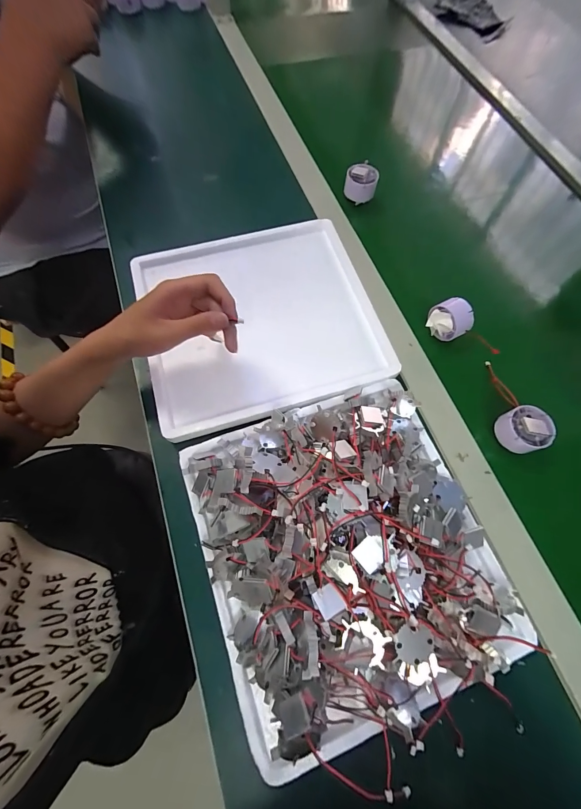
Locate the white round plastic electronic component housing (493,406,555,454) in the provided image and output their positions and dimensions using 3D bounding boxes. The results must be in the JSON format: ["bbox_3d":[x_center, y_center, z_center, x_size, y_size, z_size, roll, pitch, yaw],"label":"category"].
[{"bbox_3d":[0.254,0.026,0.345,0.045,0.037,0.046,1,69,-2],"label":"white round plastic electronic component housing"}]

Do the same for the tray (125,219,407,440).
[{"bbox_3d":[-0.038,-0.107,0.404,0.279,0.031,0.256,-16,68,-9],"label":"tray"}]

